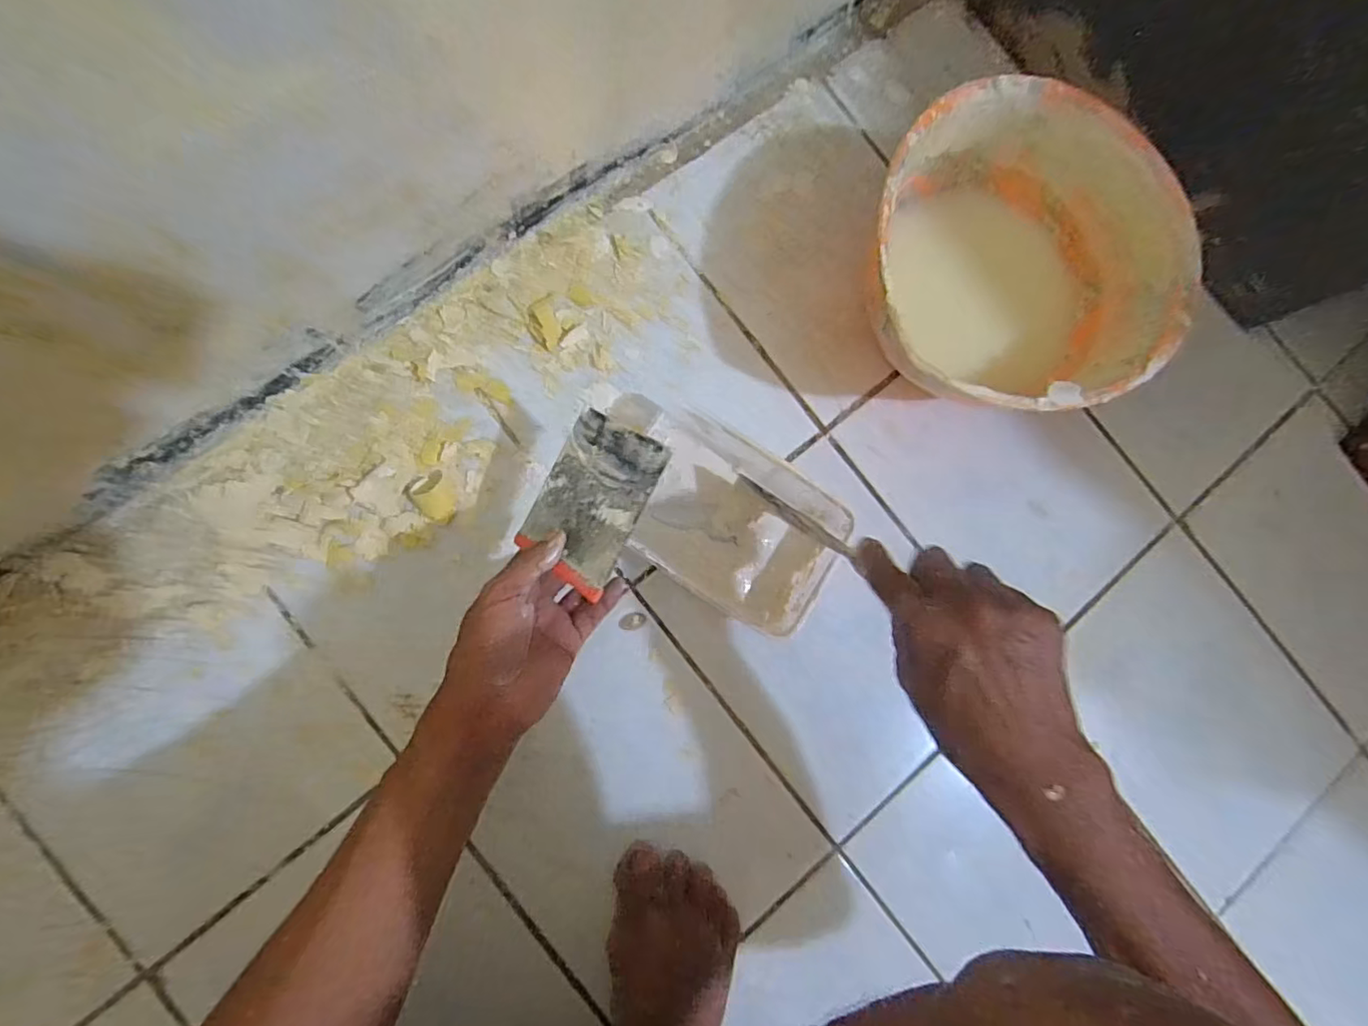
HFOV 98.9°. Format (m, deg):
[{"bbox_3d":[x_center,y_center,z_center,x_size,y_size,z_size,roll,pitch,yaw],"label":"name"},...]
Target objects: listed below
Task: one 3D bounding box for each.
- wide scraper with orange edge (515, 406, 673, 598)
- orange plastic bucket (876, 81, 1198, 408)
[{"bbox_3d":[-0.058,-0.009,0.365,0.077,0.005,0.098,30,93,30],"label":"wide scraper with orange edge"},{"bbox_3d":[0.230,-0.174,0.437,0.213,0.128,0.218,1,84,-7],"label":"orange plastic bucket"}]

